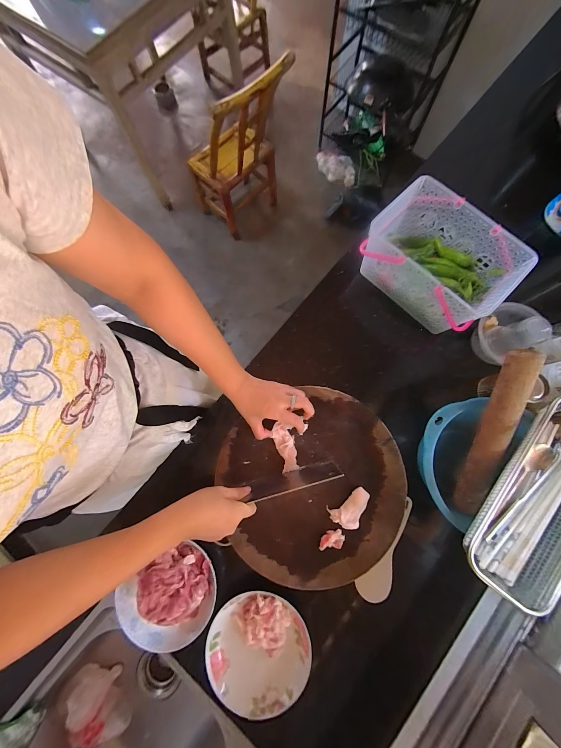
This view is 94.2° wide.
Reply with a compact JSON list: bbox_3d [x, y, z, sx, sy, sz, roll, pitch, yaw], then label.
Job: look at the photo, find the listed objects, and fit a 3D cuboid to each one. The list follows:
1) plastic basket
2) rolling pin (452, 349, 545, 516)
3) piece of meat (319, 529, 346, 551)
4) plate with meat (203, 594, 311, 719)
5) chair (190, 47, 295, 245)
[{"bbox_3d":[0.316,-0.228,0.543,0.260,0.136,0.173,43,82,9],"label":"plastic basket"},{"bbox_3d":[0.347,0.107,0.427,0.036,0.033,0.299,5,111,2],"label":"rolling pin"},{"bbox_3d":[0.092,0.297,0.464,0.045,0.008,0.030,-4,78,1],"label":"piece of meat"},{"bbox_3d":[-0.038,0.476,0.448,0.171,0.032,0.166,0,78,1],"label":"plate with meat"},{"bbox_3d":[-0.209,-1.053,1.244,0.391,0.663,0.406,-39,80,-7],"label":"chair"}]

